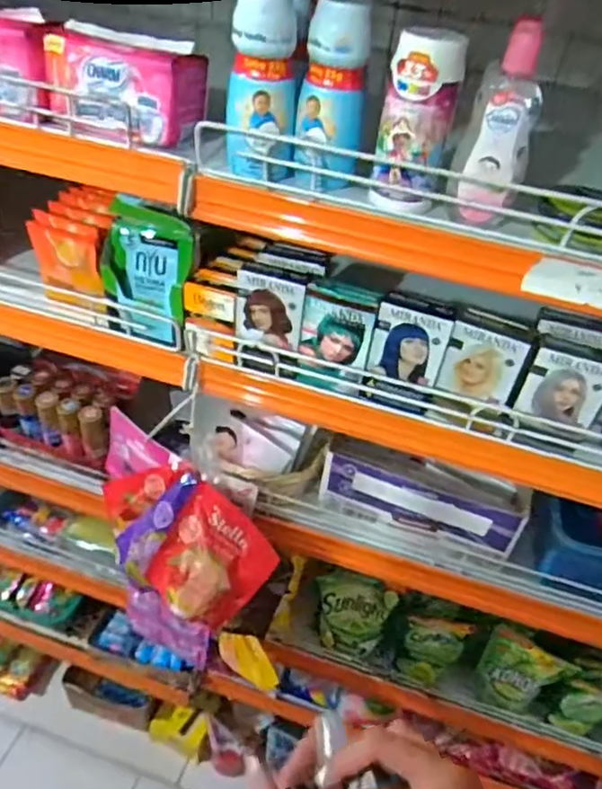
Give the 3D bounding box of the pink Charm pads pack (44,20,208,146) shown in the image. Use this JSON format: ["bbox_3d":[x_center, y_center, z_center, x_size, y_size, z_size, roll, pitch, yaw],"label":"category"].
[{"bbox_3d":[-0.147,-0.265,0.500,0.113,0.074,0.066,20,43,13],"label":"pink Charm pads pack"}]

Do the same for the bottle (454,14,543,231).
[{"bbox_3d":[0.141,-0.185,0.416,0.045,0.126,0.027,20,43,13],"label":"bottle"}]

